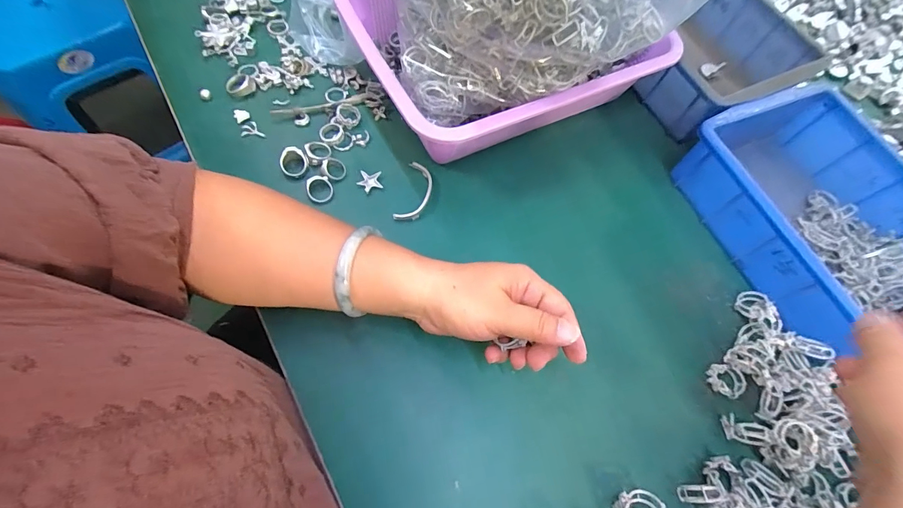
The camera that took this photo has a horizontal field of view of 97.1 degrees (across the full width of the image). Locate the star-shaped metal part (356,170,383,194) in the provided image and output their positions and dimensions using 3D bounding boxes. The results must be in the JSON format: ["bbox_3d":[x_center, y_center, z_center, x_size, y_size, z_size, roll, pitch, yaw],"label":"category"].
[{"bbox_3d":[-0.078,-0.069,0.382,0.022,0.006,0.023,6,67,-3],"label":"star-shaped metal part"}]

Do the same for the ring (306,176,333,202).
[{"bbox_3d":[-0.123,-0.060,0.371,0.023,0.004,0.026,-12,81,-20],"label":"ring"}]

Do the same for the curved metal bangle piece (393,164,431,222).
[{"bbox_3d":[-0.034,-0.059,0.382,0.027,0.008,0.066,13,66,0],"label":"curved metal bangle piece"}]

